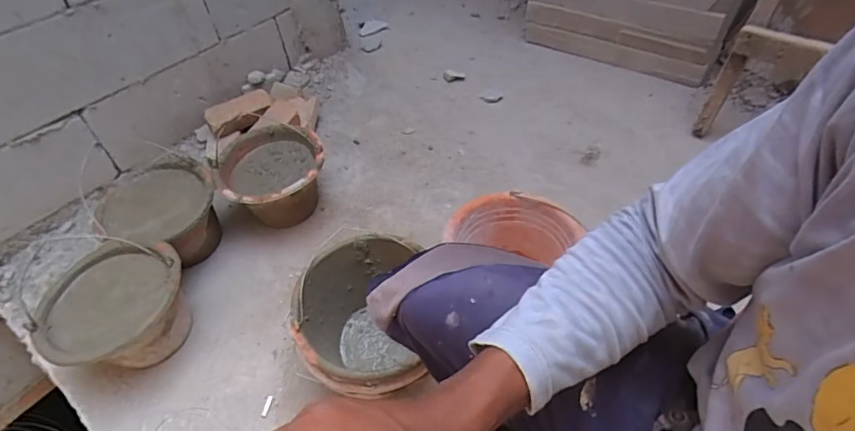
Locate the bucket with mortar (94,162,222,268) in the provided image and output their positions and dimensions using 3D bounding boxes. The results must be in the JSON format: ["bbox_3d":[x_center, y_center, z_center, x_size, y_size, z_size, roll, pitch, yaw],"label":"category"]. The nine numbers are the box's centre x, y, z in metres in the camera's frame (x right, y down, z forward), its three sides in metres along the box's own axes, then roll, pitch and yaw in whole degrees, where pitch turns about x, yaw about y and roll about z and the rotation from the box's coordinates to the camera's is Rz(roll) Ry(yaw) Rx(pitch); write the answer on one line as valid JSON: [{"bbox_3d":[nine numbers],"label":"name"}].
[{"bbox_3d":[-0.586,0.000,1.035,0.234,0.152,0.224,-2,46,2],"label":"bucket with mortar"}]

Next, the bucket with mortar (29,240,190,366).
[{"bbox_3d":[-0.584,0.184,0.880,0.233,0.168,0.237,-2,46,2],"label":"bucket with mortar"}]

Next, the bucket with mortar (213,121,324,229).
[{"bbox_3d":[-0.361,-0.080,1.099,0.238,0.175,0.248,-2,46,2],"label":"bucket with mortar"}]

